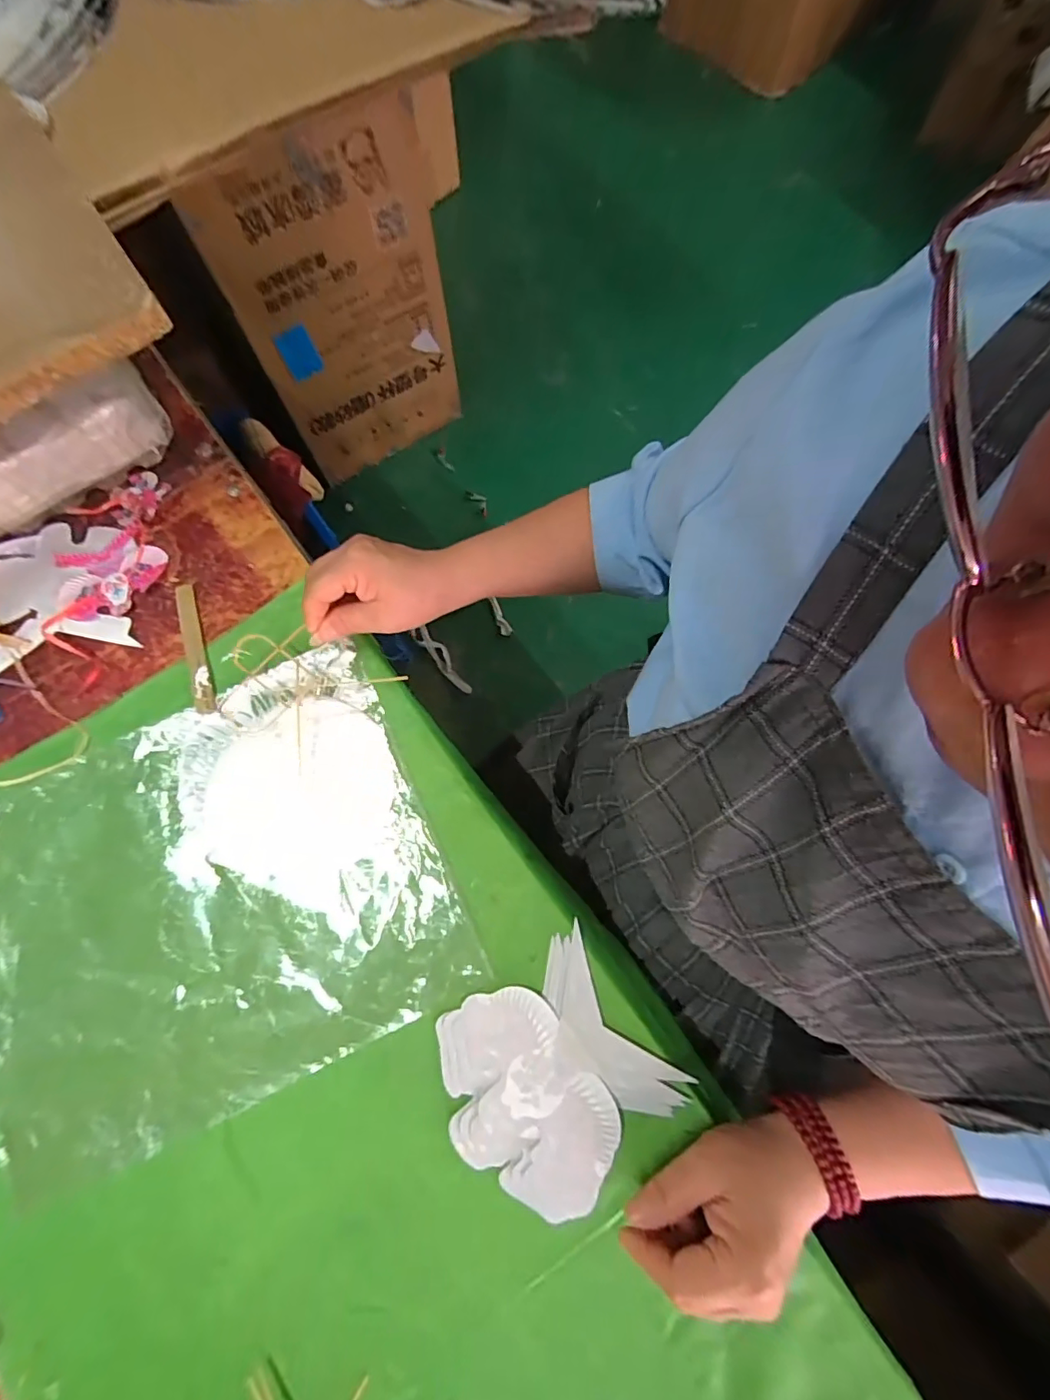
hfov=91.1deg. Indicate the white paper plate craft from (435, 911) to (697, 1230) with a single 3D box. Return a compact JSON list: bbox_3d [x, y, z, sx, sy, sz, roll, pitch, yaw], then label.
[{"bbox_3d":[0.017,0.253,0.347,0.136,0.004,0.135,-37,78,-8],"label":"white paper plate craft"}]

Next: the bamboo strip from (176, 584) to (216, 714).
[{"bbox_3d":[-0.276,-0.045,0.429,0.016,0.005,0.120,-19,73,-9],"label":"bamboo strip"}]

